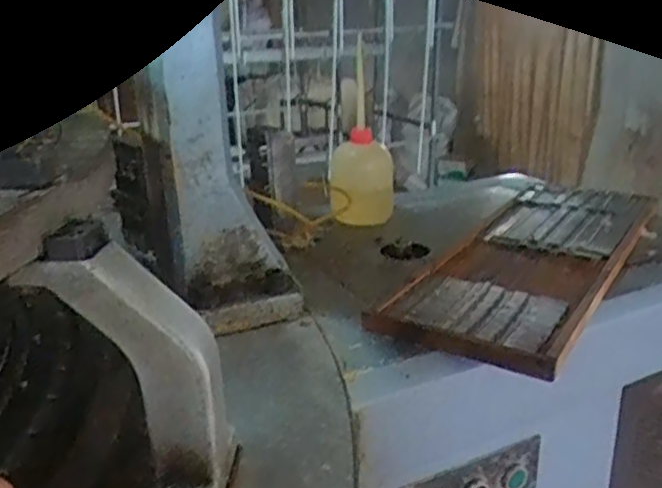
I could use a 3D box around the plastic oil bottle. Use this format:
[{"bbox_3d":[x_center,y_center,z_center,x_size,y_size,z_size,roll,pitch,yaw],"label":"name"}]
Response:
[{"bbox_3d":[0.040,-0.127,0.840,0.085,0.214,0.095,0,20,2],"label":"plastic oil bottle"}]

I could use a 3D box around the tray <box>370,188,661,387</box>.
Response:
[{"bbox_3d":[0.225,0.010,0.723,0.167,0.030,0.453,12,24,31],"label":"tray"}]

